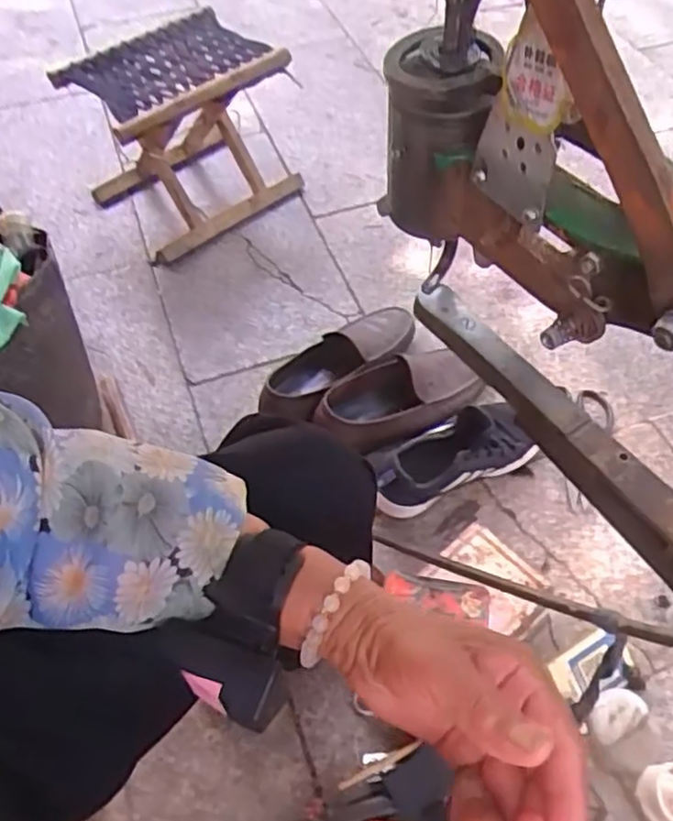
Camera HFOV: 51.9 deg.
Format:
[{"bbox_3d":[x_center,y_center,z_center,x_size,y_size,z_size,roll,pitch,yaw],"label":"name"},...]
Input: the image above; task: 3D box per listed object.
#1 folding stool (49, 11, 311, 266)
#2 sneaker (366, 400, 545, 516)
[{"bbox_3d":[-0.282,-0.518,1.310,0.342,0.275,0.301,-33,61,-20],"label":"folding stool"},{"bbox_3d":[0.150,0.057,0.917,0.241,0.095,0.100,-25,58,-15],"label":"sneaker"}]

